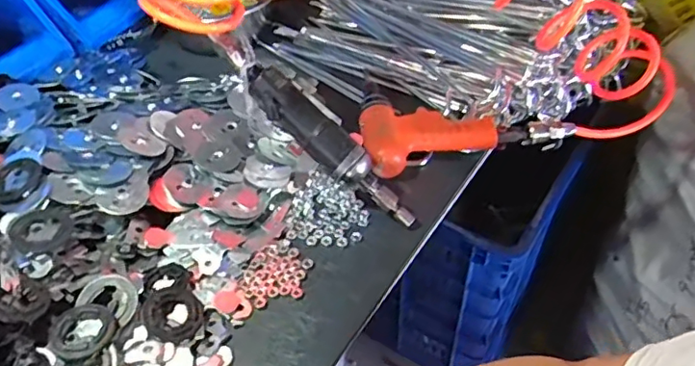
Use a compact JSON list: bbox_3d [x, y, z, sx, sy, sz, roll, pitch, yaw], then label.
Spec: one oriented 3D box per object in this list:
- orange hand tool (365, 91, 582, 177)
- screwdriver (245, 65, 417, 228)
[{"bbox_3d":[0.120,-0.064,0.623,0.211,0.042,0.108,-8,46,-5],"label":"orange hand tool"},{"bbox_3d":[-0.015,-0.034,0.549,0.206,0.035,0.035,43,54,-5],"label":"screwdriver"}]

